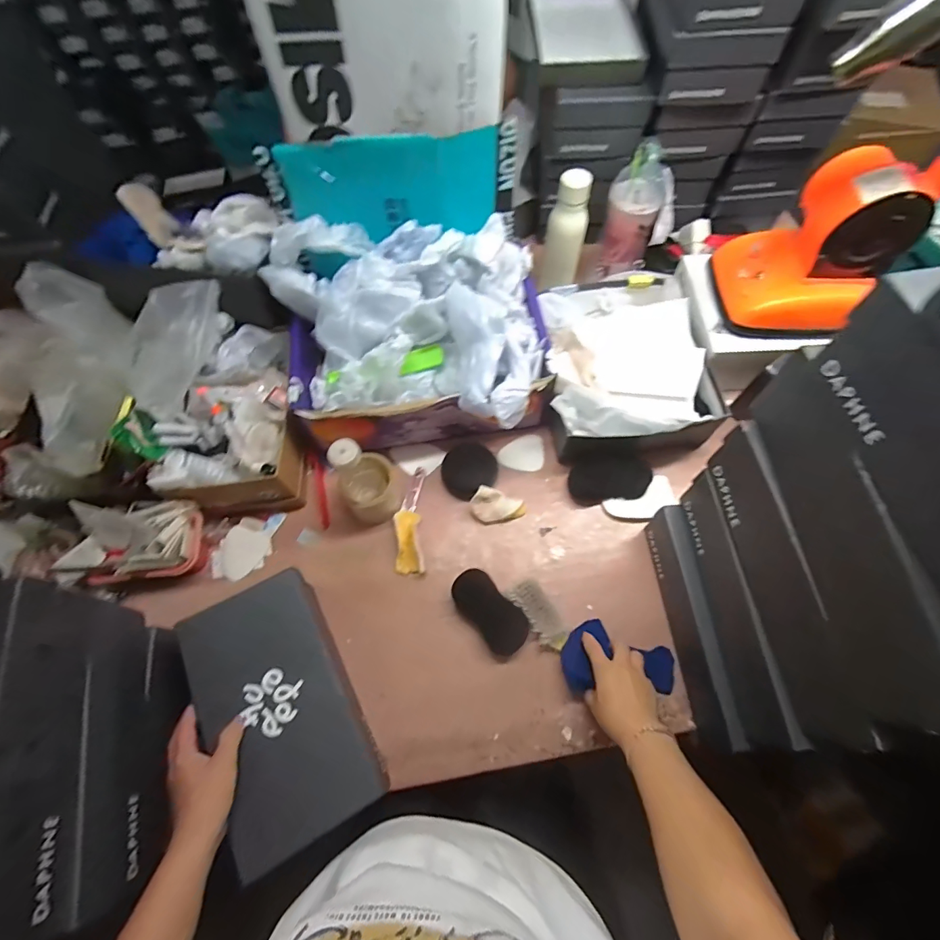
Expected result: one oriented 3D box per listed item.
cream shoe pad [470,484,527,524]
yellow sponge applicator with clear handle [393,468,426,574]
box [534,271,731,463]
[{"bbox_3d":[0.045,0.063,0.719,0.083,0.038,0.051,15,66,9],"label":"cream shoe pad"},{"bbox_3d":[-0.096,0.077,0.721,0.044,0.029,0.178,-2,65,1],"label":"yellow sponge applicator with clear handle"},{"bbox_3d":[0.261,-0.187,0.786,0.269,0.119,0.322,-2,65,1],"label":"box"}]

